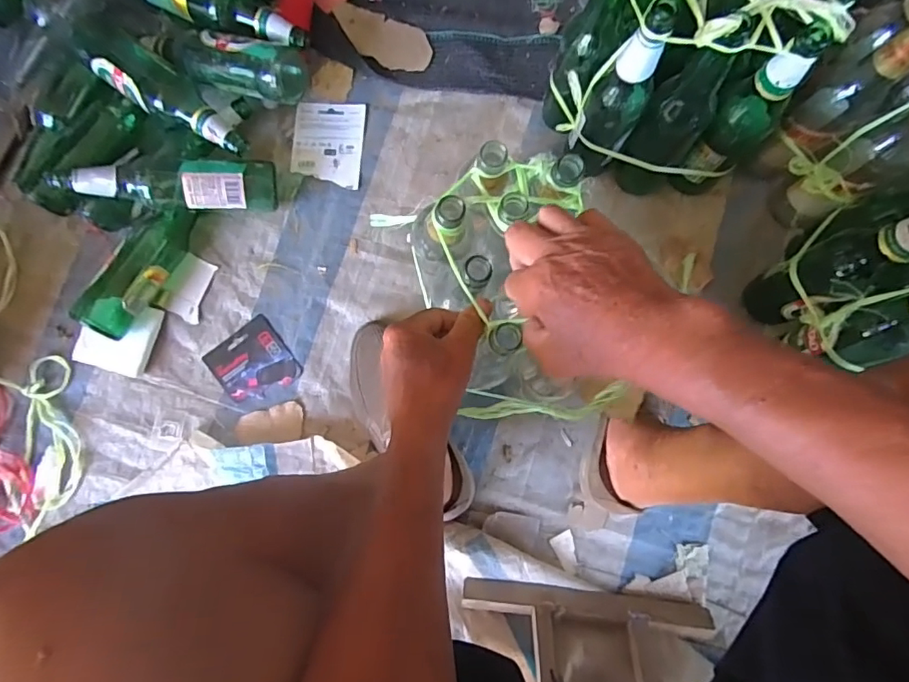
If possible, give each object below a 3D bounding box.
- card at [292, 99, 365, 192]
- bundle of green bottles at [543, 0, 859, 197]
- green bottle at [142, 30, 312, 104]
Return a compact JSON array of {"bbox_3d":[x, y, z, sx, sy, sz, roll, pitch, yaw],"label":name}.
[{"bbox_3d":[-0.185,-0.289,0.748,0.102,0.004,0.129,4,81,2],"label":"card"},{"bbox_3d":[0.254,-0.311,0.591,0.262,0.252,0.173,7,84,4],"label":"bundle of green bottles"},{"bbox_3d":[-0.318,-0.381,0.682,0.247,0.061,0.073,21,86,6],"label":"green bottle"}]

